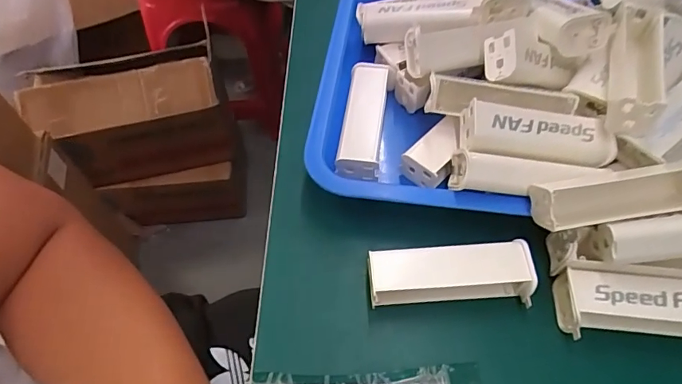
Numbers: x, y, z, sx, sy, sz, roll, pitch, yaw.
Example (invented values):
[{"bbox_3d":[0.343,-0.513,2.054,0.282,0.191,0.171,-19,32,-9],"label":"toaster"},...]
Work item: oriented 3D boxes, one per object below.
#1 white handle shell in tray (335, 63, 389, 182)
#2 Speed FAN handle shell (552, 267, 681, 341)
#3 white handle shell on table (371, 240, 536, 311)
[{"bbox_3d":[0.017,-0.057,0.372,0.032,0.021,0.111,5,57,5],"label":"white handle shell in tray"},{"bbox_3d":[0.188,0.072,0.289,0.101,0.027,0.035,5,57,5],"label":"Speed FAN handle shell"},{"bbox_3d":[0.071,0.057,0.306,0.103,0.027,0.038,-4,56,0],"label":"white handle shell on table"}]

